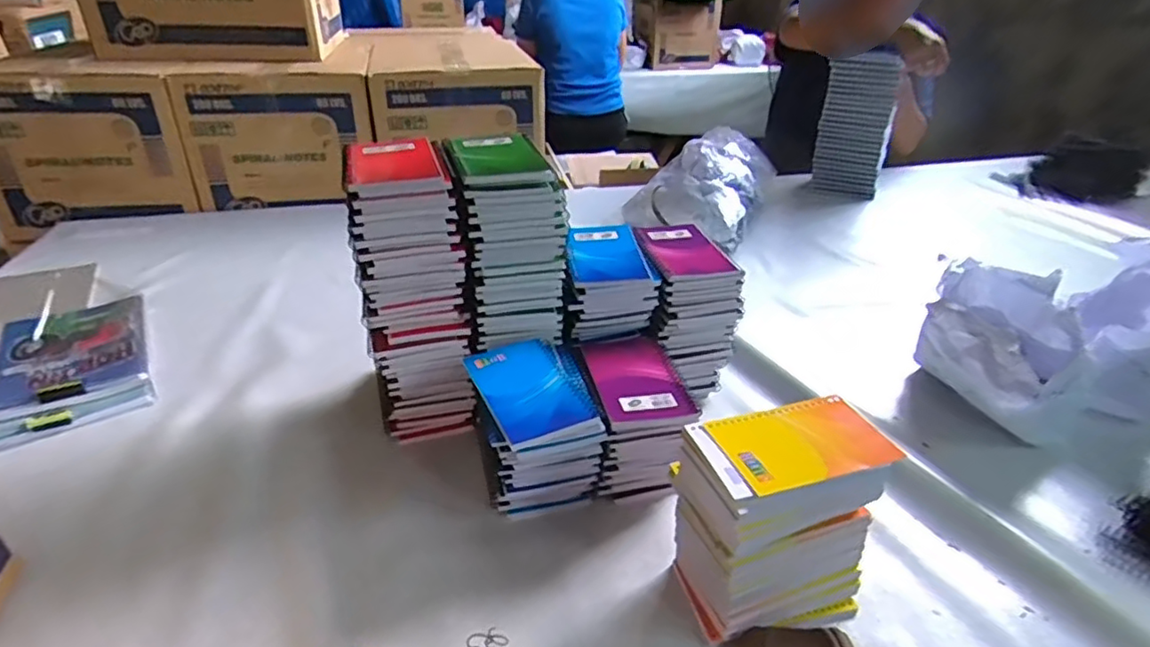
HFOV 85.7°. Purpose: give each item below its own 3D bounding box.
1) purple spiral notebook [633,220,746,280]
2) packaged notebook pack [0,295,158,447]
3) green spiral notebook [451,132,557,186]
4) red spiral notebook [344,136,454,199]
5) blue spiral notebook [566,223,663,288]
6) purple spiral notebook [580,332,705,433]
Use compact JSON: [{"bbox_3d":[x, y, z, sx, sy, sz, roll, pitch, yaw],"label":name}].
[{"bbox_3d":[0.123,-0.085,0.704,0.088,0.010,0.136,-5,31,-11],"label":"purple spiral notebook"},{"bbox_3d":[-0.604,0.049,0.735,0.164,0.029,0.248,-17,35,-29],"label":"packaged notebook pack"},{"bbox_3d":[-0.076,-0.165,0.609,0.083,0.017,0.124,-7,31,-14],"label":"green spiral notebook"},{"bbox_3d":[-0.169,-0.150,0.585,0.090,0.015,0.127,-8,32,-16],"label":"red spiral notebook"},{"bbox_3d":[0.036,-0.077,0.684,0.086,0.015,0.139,-2,31,-7],"label":"blue spiral notebook"},{"bbox_3d":[0.058,0.054,0.593,0.080,0.019,0.129,-5,31,-11],"label":"purple spiral notebook"}]

